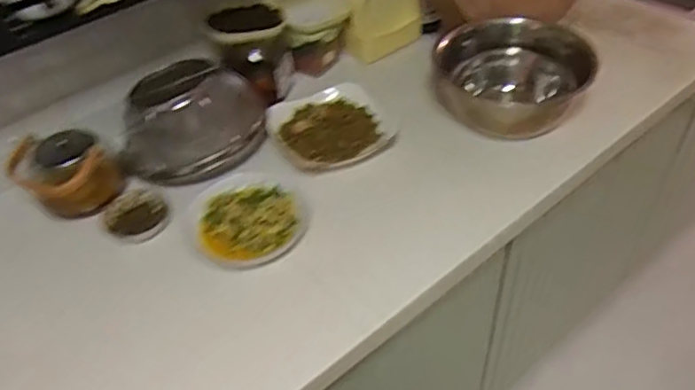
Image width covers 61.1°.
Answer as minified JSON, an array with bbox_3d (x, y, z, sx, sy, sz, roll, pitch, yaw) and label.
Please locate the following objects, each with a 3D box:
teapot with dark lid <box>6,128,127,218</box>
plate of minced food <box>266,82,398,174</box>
[{"bbox_3d":[-0.421,-0.033,0.899,0.125,0.110,0.122,29,53,29],"label":"teapot with dark lid"},{"bbox_3d":[-0.026,-0.119,0.972,0.183,0.036,0.178,-22,47,-17],"label":"plate of minced food"}]

